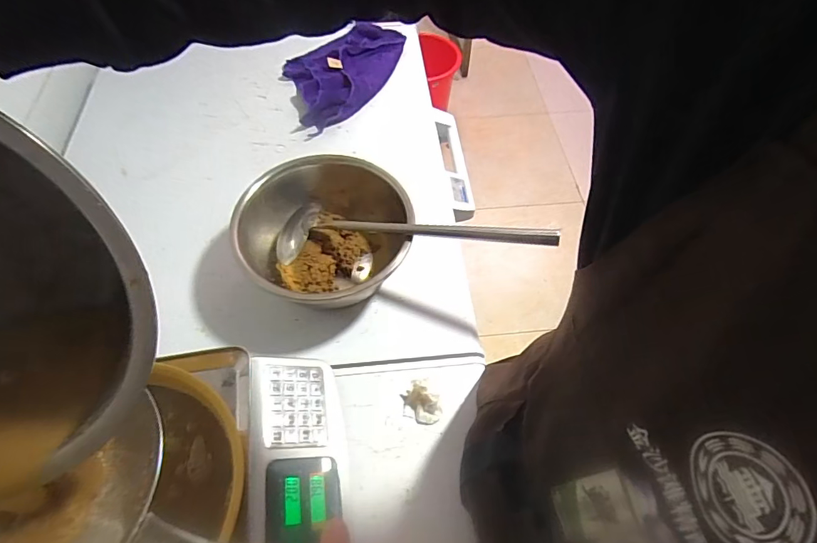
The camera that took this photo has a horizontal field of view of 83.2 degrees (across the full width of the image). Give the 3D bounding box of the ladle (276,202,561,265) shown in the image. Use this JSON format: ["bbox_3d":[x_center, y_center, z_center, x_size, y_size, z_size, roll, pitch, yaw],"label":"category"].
[{"bbox_3d":[-0.014,-0.066,0.742,0.486,0.046,0.114,3,56,22],"label":"ladle"}]

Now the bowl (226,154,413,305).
[{"bbox_3d":[-0.136,-0.051,0.822,0.294,0.172,0.297,-19,60,-12],"label":"bowl"}]

